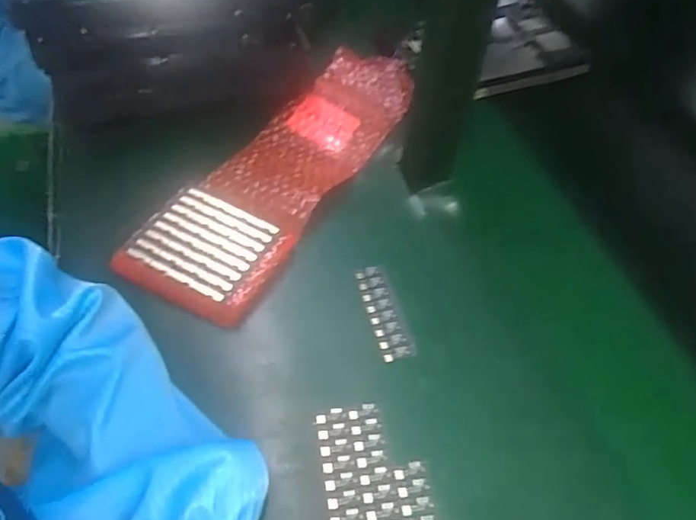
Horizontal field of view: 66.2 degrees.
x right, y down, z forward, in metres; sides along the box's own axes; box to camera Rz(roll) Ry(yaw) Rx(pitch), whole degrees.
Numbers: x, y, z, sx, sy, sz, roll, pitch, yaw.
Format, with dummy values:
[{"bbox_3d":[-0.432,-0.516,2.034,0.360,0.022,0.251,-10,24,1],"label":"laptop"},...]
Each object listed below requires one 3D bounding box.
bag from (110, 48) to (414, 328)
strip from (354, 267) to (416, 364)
[{"bbox_3d":[-0.055,-0.109,0.566,0.127,0.020,0.398,25,55,14],"label":"bag"},{"bbox_3d":[0.032,0.044,0.469,0.029,0.004,0.091,-10,55,-12],"label":"strip"}]

